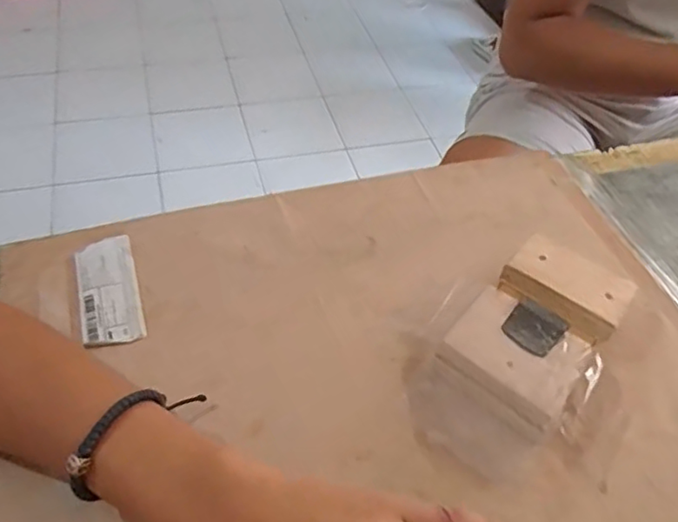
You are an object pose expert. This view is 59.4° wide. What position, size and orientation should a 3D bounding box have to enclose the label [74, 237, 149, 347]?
[{"bbox_3d":[-0.162,0.019,0.416,0.039,0.006,0.094,-15,50,-15],"label":"label"}]

